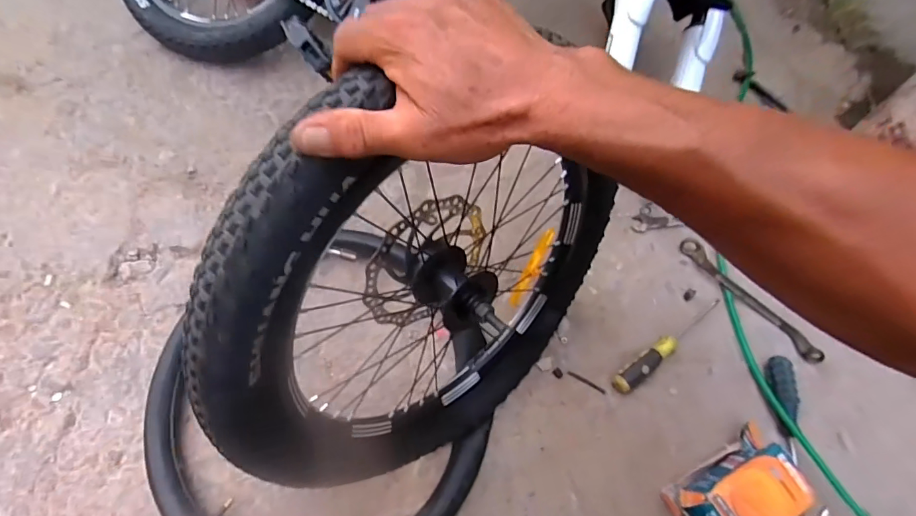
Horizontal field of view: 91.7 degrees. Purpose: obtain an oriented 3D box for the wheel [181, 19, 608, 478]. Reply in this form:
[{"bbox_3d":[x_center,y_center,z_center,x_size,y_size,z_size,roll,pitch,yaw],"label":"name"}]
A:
[{"bbox_3d":[-0.020,0.030,0.425,0.397,0.441,0.083,-47,55,-9],"label":"wheel"}]

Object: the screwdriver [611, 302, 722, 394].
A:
[{"bbox_3d":[0.285,0.116,0.598,0.194,0.025,0.027,-33,72,-13],"label":"screwdriver"}]

